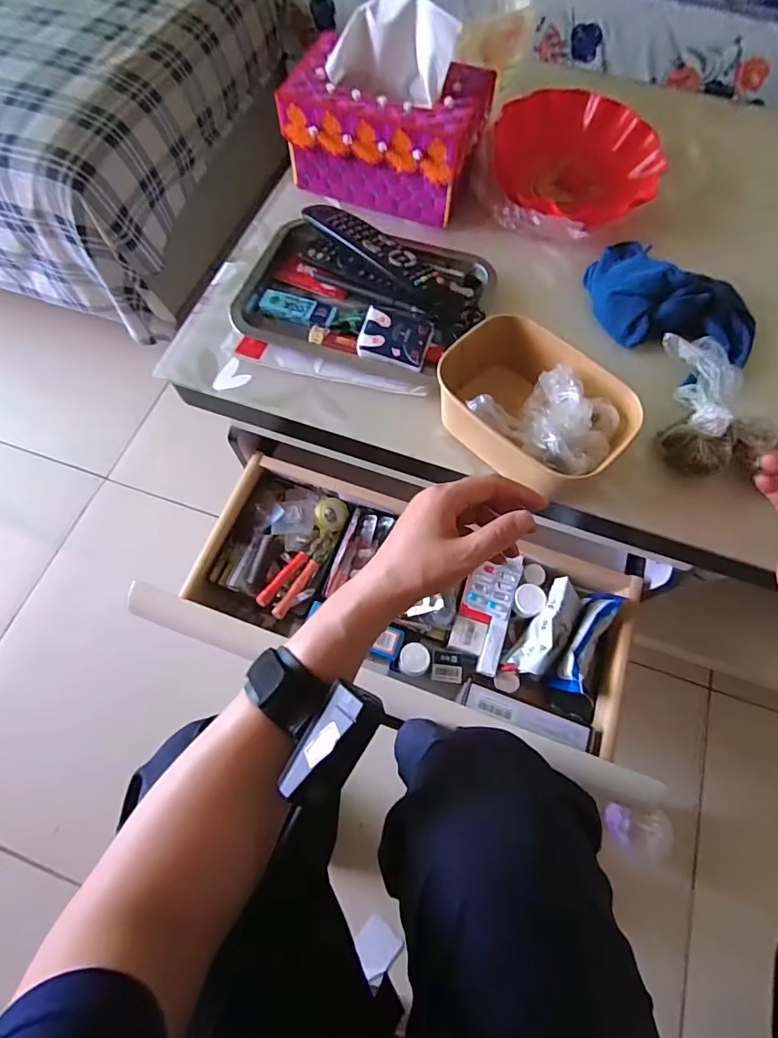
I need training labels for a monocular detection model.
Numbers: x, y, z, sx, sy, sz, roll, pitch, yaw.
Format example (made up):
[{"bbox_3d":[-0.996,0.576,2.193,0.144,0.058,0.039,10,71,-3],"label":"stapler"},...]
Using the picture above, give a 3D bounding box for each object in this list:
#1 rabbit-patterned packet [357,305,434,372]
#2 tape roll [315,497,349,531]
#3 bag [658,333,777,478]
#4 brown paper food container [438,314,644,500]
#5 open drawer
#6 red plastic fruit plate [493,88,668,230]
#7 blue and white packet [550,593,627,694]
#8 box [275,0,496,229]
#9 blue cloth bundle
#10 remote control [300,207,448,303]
[{"bbox_3d":[0.006,-0.176,0.455,0.066,0.010,0.046,17,95,2],"label":"rabbit-patterned packet"},{"bbox_3d":[-0.081,-0.006,0.644,0.018,0.045,0.048,10,62,49],"label":"tape roll"},{"bbox_3d":[0.303,-0.102,0.431,0.093,0.069,0.121,-1,68,-1],"label":"bag"},{"bbox_3d":[0.123,-0.097,0.427,0.169,0.074,0.118,36,72,13],"label":"brown paper food container"},{"bbox_3d":[0.009,0.097,0.607,0.581,0.119,0.263,15,69,6],"label":"open drawer"},{"bbox_3d":[0.227,-0.433,0.566,0.196,0.045,0.216,-11,68,-4],"label":"red plastic fruit plate"},{"bbox_3d":[0.243,0.149,0.583,0.030,0.068,0.138,29,71,11],"label":"blue and white packet"},{"bbox_3d":[-0.003,-0.452,0.521,0.211,0.147,0.120,18,69,7],"label":"box"},{"bbox_3d":[0.294,-0.227,0.484,0.184,0.043,0.126,34,72,13],"label":"blue cloth bundle"},{"bbox_3d":[-0.015,-0.287,0.492,0.196,0.017,0.049,42,74,15],"label":"remote control"}]

